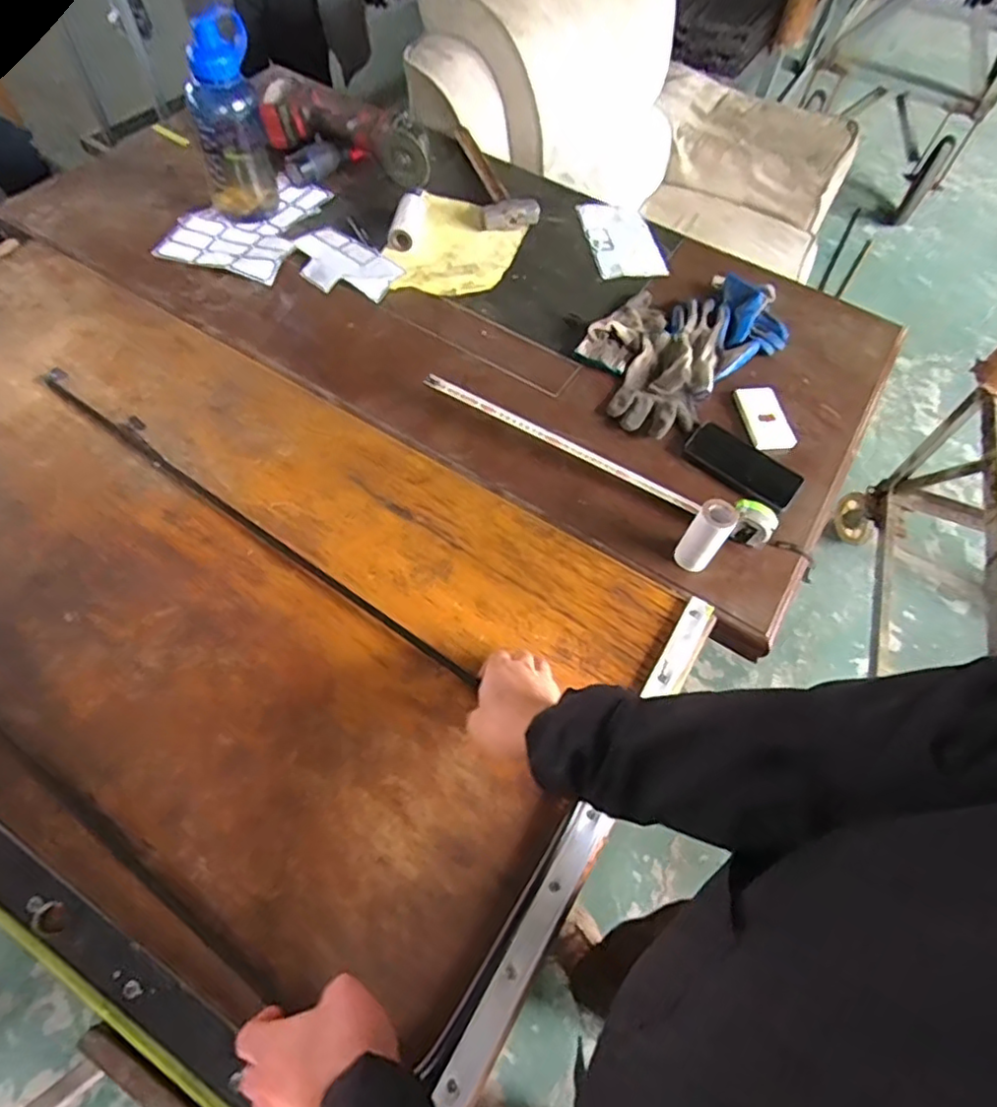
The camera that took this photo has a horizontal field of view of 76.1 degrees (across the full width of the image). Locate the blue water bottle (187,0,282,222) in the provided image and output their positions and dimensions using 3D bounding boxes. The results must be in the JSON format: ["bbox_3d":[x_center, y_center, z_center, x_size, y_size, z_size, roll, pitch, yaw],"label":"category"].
[{"bbox_3d":[-0.428,-0.686,1.008,0.116,0.254,0.102,-15,63,-12],"label":"blue water bottle"}]

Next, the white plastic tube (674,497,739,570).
[{"bbox_3d":[0.246,-0.020,0.757,0.043,0.099,0.035,38,65,16],"label":"white plastic tube"}]

